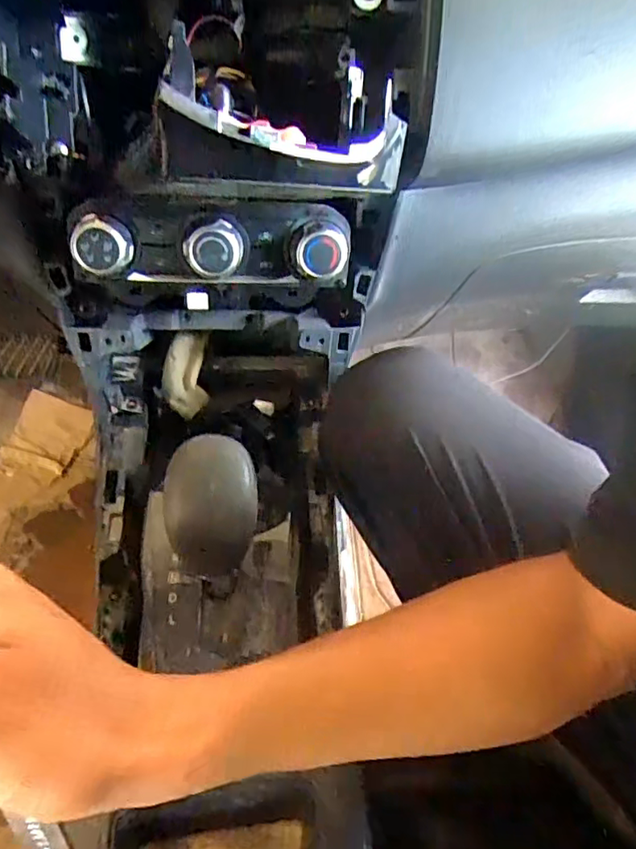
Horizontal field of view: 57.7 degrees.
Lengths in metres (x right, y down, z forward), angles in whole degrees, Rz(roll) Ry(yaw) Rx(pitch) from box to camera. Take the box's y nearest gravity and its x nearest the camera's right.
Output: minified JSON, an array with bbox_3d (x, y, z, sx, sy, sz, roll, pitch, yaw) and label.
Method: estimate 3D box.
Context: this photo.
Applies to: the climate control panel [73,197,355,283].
[{"bbox_3d":[-0.074,-0.129,0.415,0.198,0.054,0.051,-1,42,-8],"label":"climate control panel"}]

